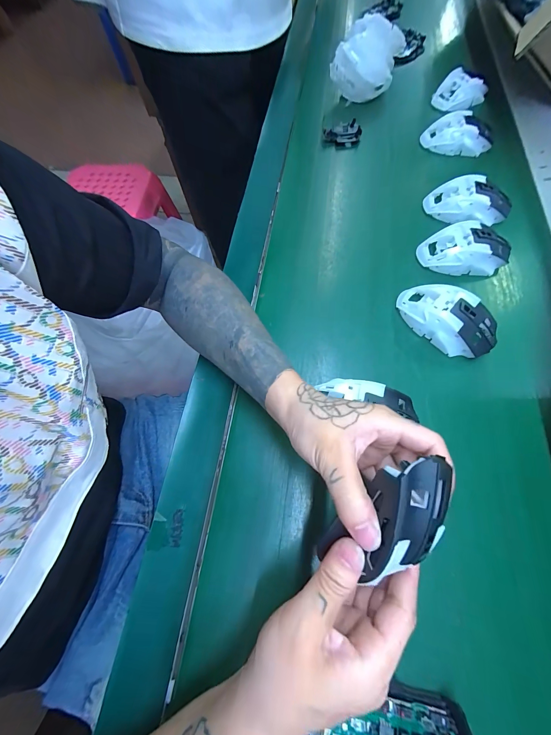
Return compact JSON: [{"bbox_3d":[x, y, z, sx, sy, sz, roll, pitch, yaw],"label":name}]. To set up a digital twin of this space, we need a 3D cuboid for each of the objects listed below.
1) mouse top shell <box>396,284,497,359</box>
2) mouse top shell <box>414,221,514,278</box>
[{"bbox_3d":[0.204,-0.060,0.336,0.113,0.036,0.059,38,72,18],"label":"mouse top shell"},{"bbox_3d":[0.254,-0.158,0.377,0.114,0.037,0.065,-5,65,1],"label":"mouse top shell"}]

